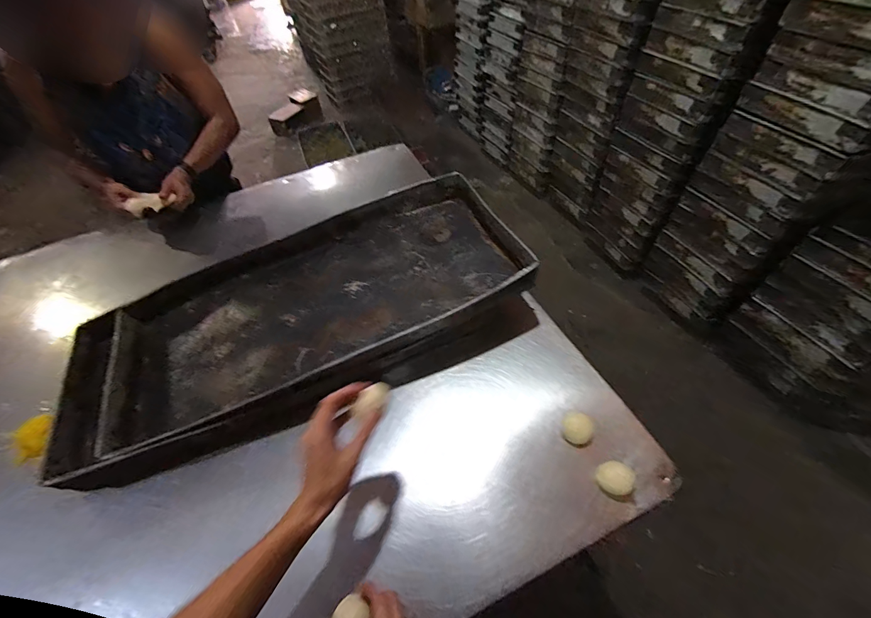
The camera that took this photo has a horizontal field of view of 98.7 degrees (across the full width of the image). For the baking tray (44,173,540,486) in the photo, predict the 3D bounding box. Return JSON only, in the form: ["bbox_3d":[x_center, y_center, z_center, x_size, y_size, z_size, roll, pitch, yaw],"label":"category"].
[{"bbox_3d":[-0.269,-0.001,0.757,0.883,0.119,0.394,-23,52,-13],"label":"baking tray"}]

